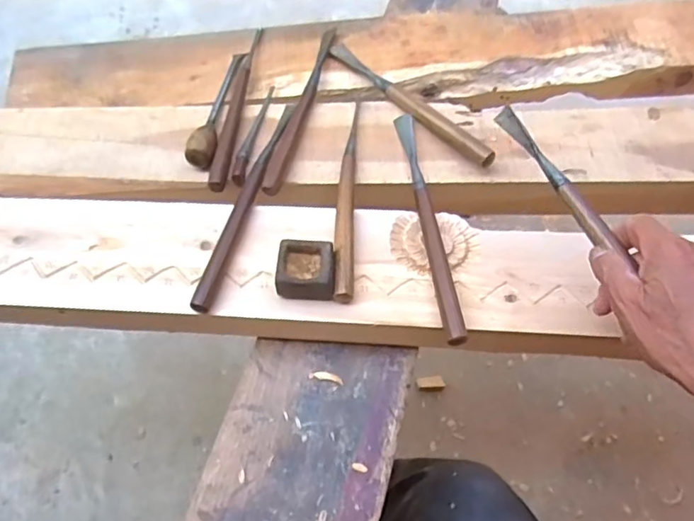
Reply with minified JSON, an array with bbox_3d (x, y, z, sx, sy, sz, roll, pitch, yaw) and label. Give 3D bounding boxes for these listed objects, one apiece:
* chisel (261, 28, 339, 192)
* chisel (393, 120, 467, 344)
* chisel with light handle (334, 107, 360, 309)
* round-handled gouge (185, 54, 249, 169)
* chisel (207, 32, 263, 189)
[{"bbox_3d":[-0.049,-0.171,0.603,0.021,0.016,0.256,11,61,5],"label":"chisel"},{"bbox_3d":[0.076,-0.044,0.524,0.020,0.020,0.263,-6,61,-4],"label":"chisel"},{"bbox_3d":[0.000,-0.069,0.537,0.017,0.021,0.238,2,61,0],"label":"chisel with light handle"},{"bbox_3d":[-0.137,-0.172,0.599,0.024,0.030,0.187,6,61,2],"label":"round-handled gouge"},{"bbox_3d":[-0.118,-0.176,0.608,0.017,0.014,0.250,3,61,1],"label":"chisel"}]

